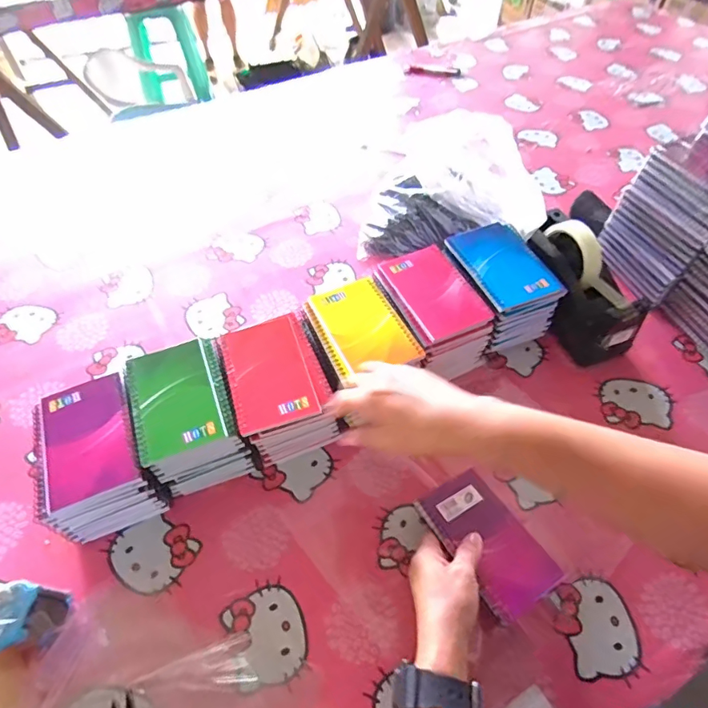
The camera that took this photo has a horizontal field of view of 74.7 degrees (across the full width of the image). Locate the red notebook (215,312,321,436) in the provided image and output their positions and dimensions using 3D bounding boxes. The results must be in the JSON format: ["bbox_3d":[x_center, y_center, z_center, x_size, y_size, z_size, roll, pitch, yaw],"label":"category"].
[{"bbox_3d":[-0.092,0.018,0.493,0.083,0.008,0.129,-17,55,-12],"label":"red notebook"}]

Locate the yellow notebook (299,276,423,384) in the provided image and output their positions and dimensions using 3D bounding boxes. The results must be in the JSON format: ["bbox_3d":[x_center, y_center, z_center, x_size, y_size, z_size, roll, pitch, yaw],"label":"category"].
[{"bbox_3d":[0.007,-0.029,0.523,0.092,0.010,0.128,-21,56,-15],"label":"yellow notebook"}]

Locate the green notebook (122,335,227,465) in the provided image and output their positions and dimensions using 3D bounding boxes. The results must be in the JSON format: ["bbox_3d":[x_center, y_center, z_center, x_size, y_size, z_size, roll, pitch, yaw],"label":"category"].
[{"bbox_3d":[-0.184,0.045,0.475,0.082,0.008,0.124,-20,56,-14],"label":"green notebook"}]

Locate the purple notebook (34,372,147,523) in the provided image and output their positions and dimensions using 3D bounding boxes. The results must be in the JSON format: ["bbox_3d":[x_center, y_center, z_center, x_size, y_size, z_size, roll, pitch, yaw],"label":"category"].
[{"bbox_3d":[-0.266,0.087,0.459,0.091,0.019,0.132,-21,56,-14],"label":"purple notebook"}]

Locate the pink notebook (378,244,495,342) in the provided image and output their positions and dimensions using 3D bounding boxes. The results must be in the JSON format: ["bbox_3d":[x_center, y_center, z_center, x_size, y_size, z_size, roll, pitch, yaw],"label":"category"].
[{"bbox_3d":[0.096,-0.078,0.551,0.083,0.011,0.131,-20,56,-14],"label":"pink notebook"}]

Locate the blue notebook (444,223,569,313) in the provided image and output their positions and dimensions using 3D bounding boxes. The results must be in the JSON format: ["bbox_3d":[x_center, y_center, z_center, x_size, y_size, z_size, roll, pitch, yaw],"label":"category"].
[{"bbox_3d":[0.184,-0.112,0.572,0.092,0.016,0.129,-18,55,-13],"label":"blue notebook"}]

